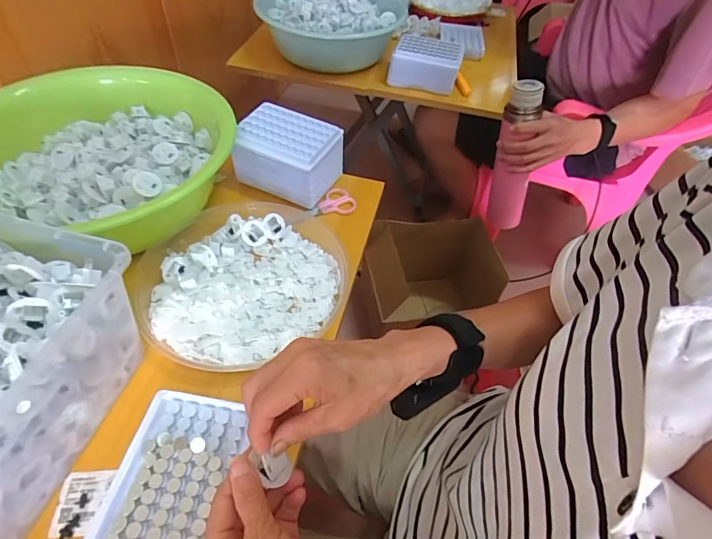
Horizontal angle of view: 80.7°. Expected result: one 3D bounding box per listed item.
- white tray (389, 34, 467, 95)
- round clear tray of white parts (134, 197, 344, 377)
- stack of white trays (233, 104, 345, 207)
[{"bbox_3d":[0.141,-0.408,0.821,0.129,0.056,0.134,15,51,7],"label":"white tray"},{"bbox_3d":[-0.128,0.010,0.487,0.226,0.033,0.216,3,50,-3],"label":"round clear tray of white parts"},{"bbox_3d":[-0.094,-0.160,0.584,0.132,0.074,0.097,16,51,8],"label":"stack of white trays"}]

